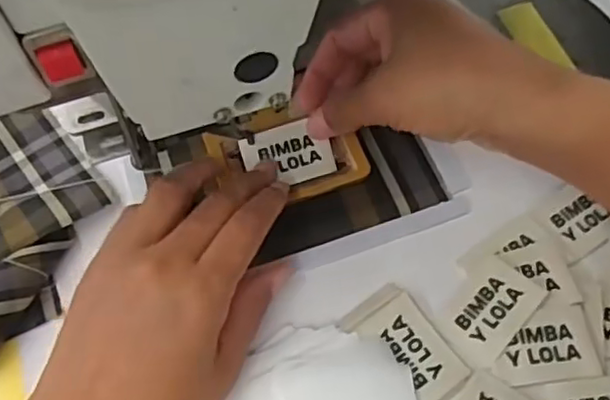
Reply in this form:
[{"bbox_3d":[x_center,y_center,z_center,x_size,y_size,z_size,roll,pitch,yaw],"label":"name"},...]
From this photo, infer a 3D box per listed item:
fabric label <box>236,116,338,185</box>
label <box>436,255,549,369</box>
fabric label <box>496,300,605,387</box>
[{"bbox_3d":[-0.009,-0.025,0.348,0.048,0.004,0.034,-17,75,-5],"label":"fabric label"},{"bbox_3d":[0.090,0.053,0.306,0.031,0.004,0.050,38,76,25],"label":"label"},{"bbox_3d":[0.112,0.066,0.295,0.046,0.004,0.036,-5,64,-2],"label":"fabric label"}]

